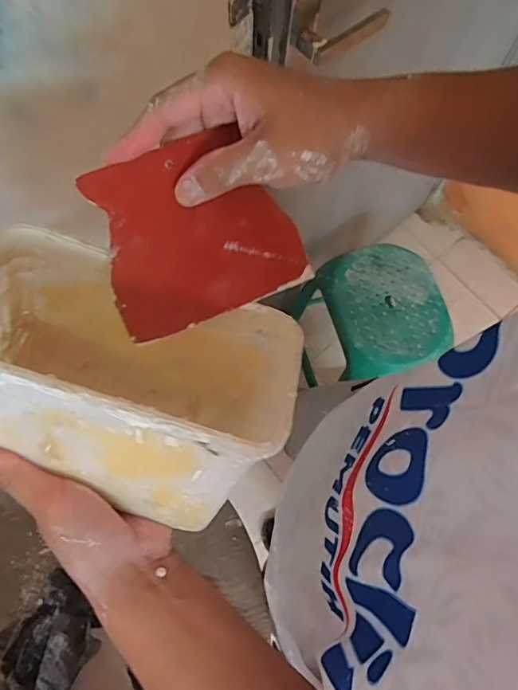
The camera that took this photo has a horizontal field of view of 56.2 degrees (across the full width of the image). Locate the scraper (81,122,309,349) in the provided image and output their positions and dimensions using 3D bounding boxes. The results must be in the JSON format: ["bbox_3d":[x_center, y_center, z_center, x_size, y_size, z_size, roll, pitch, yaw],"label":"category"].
[{"bbox_3d":[-0.039,-0.070,0.302,0.120,0.006,0.105,-23,102,-9],"label":"scraper"}]

